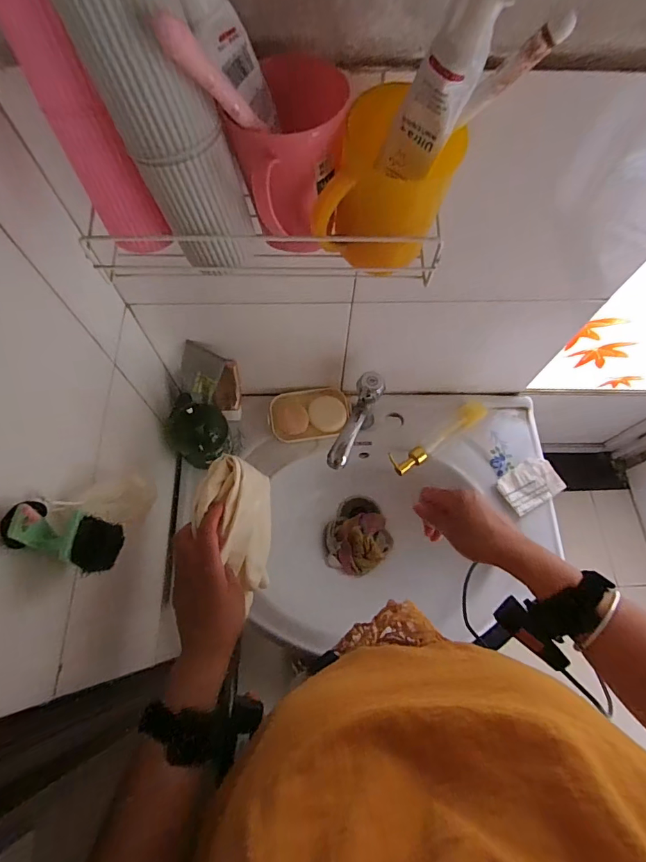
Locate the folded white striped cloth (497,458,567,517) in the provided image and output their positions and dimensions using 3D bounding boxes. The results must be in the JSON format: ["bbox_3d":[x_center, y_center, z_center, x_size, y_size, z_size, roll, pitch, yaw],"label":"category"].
[{"bbox_3d":[0.341,0.089,0.702,0.098,0.018,0.069,-29,70,-13],"label":"folded white striped cloth"}]

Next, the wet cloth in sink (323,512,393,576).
[{"bbox_3d":[0.063,0.198,0.751,0.121,0.034,0.099,-15,68,-8],"label":"wet cloth in sink"}]

